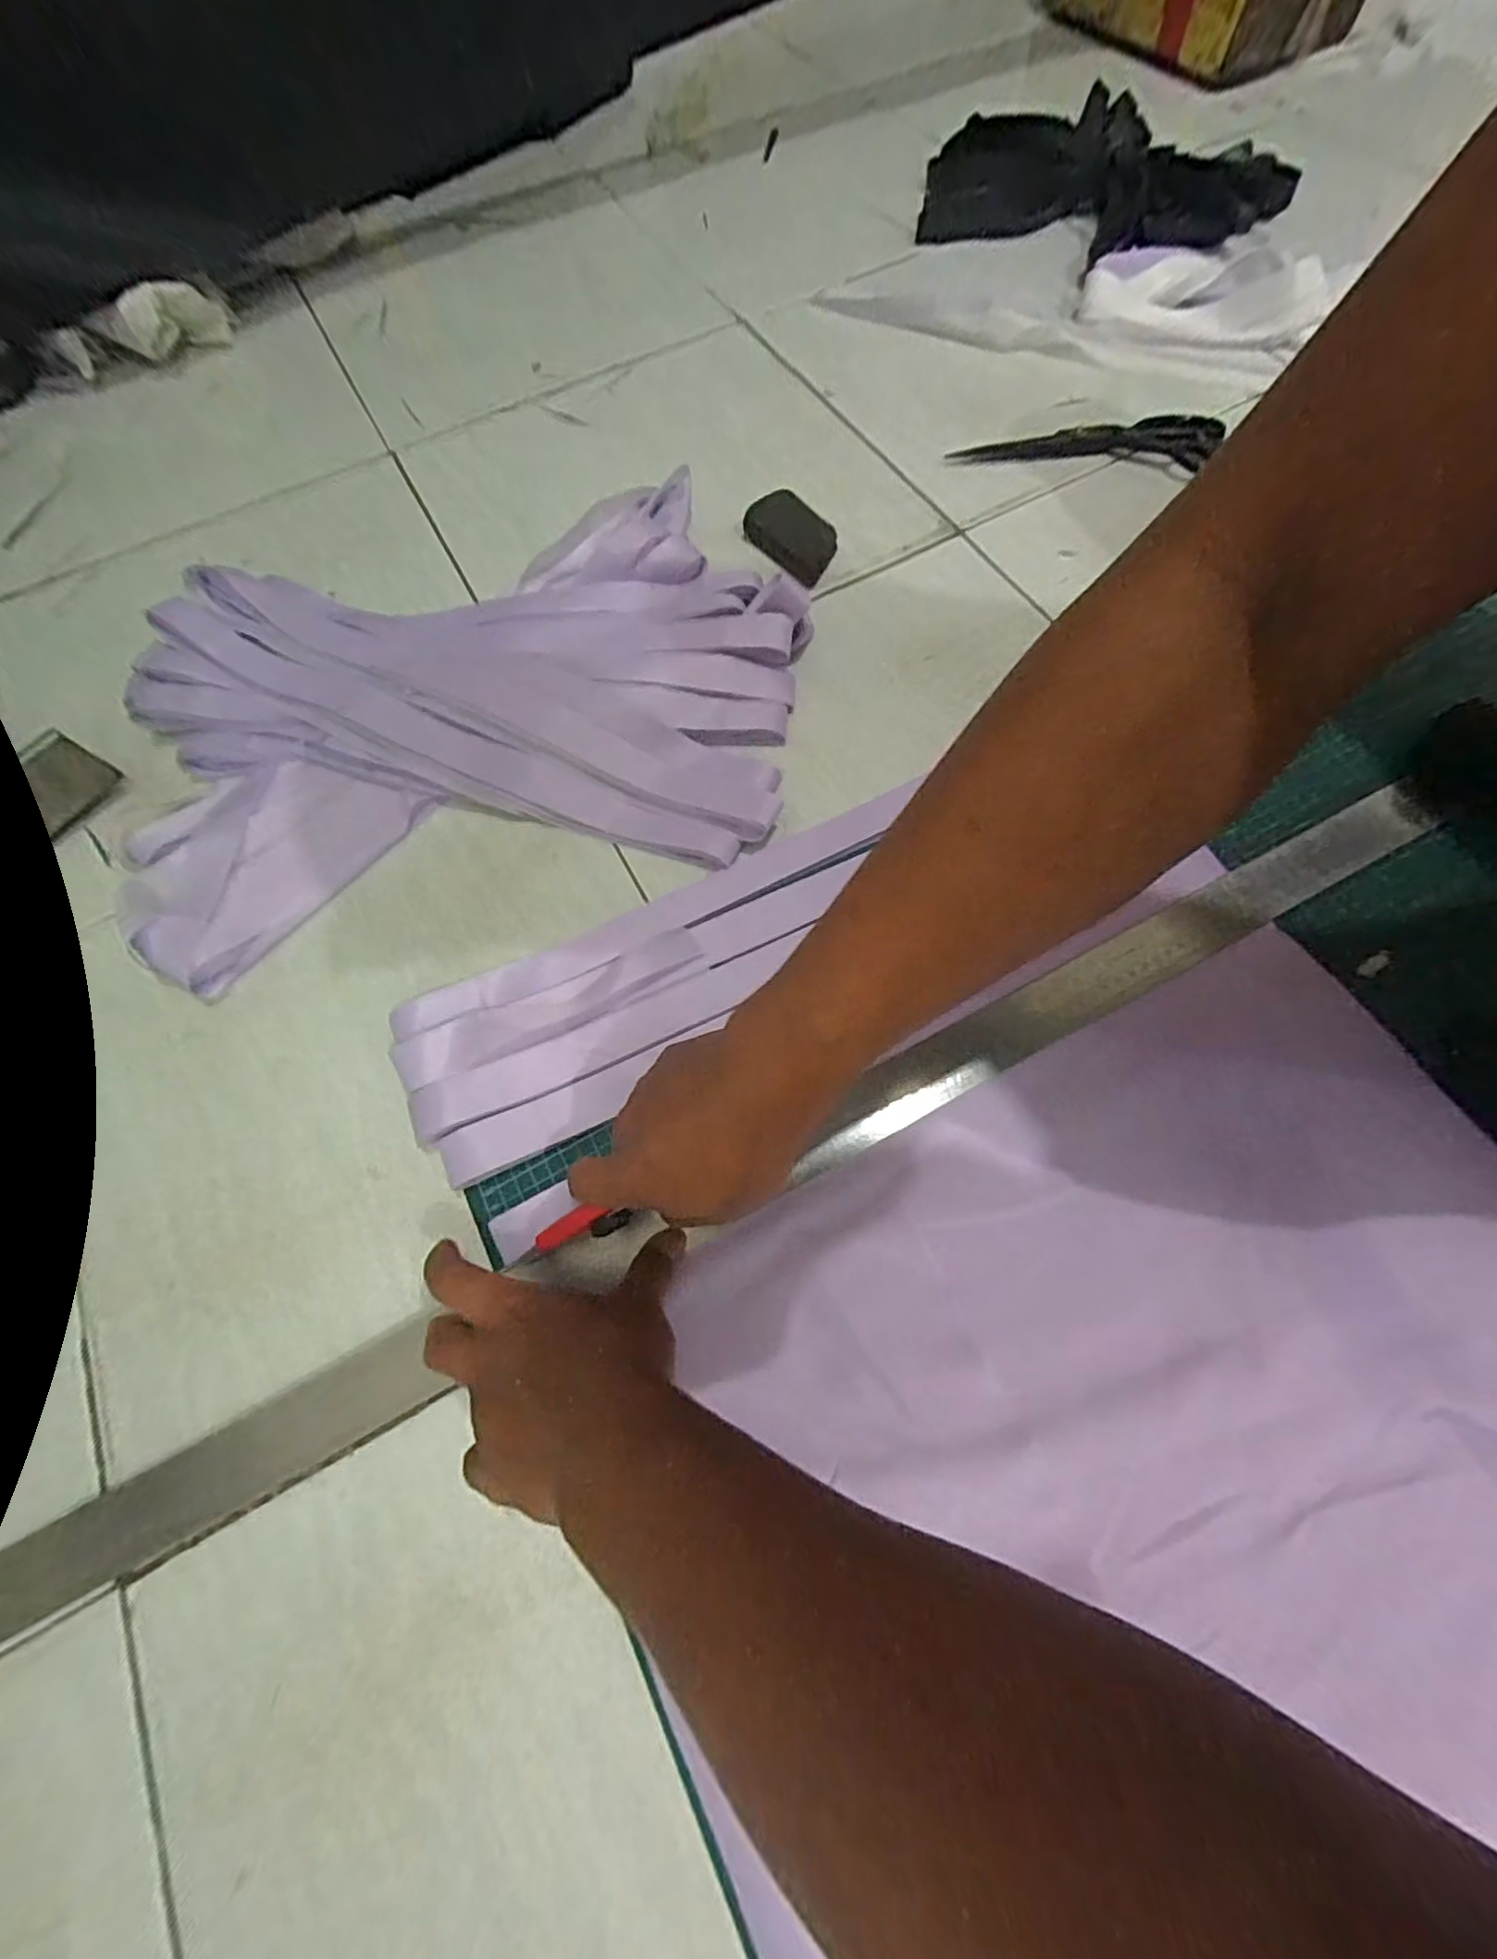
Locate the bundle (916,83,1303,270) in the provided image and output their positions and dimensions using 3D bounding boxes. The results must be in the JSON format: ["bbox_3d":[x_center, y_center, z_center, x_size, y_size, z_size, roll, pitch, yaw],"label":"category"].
[{"bbox_3d":[0.382,-0.898,0.718,0.364,0.049,0.290,-26,71,-7],"label":"bundle"}]

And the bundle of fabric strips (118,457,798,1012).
[{"bbox_3d":[-0.201,-0.202,0.479,0.503,0.043,0.352,-20,70,-5],"label":"bundle of fabric strips"}]

